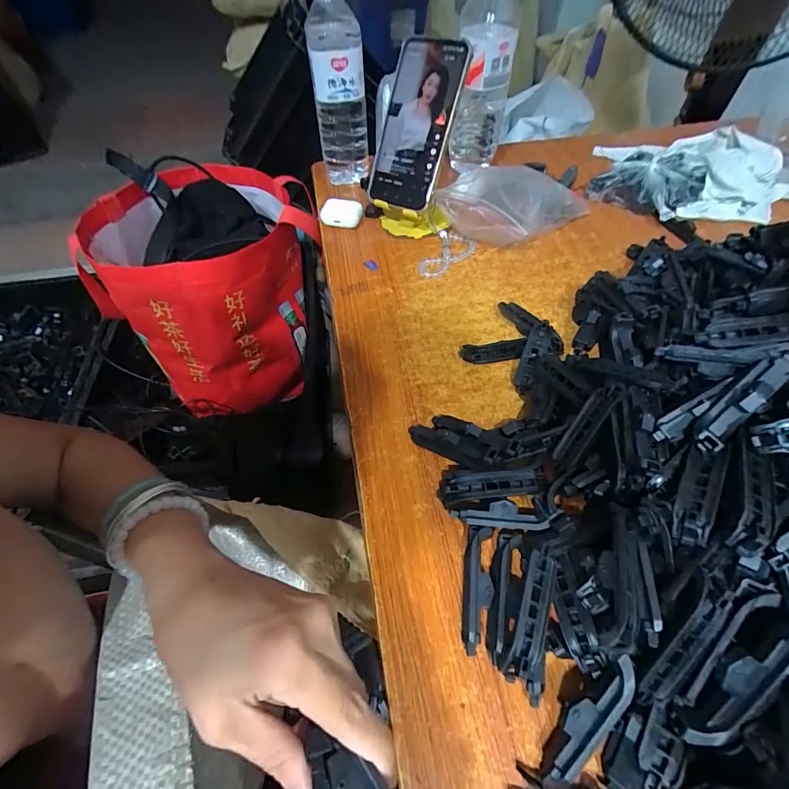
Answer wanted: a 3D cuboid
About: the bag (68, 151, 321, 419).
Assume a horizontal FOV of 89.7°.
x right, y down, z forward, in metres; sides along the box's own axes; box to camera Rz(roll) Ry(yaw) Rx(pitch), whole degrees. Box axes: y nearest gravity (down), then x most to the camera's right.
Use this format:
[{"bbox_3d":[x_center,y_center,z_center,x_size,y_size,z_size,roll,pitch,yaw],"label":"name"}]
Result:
[{"bbox_3d":[-0.293,-0.172,0.669,0.308,0.292,0.291,-35,60,-22],"label":"bag"}]

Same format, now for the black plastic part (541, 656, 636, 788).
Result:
[{"bbox_3d":[0.098,0.164,0.201,0.017,0.013,0.070,40,88,28],"label":"black plastic part"}]

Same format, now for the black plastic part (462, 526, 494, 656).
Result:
[{"bbox_3d":[0.052,0.121,0.249,0.018,0.015,0.071,6,54,6],"label":"black plastic part"}]

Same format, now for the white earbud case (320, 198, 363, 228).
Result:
[{"bbox_3d":[-0.064,-0.224,0.495,0.047,0.026,0.037,9,55,8],"label":"white earbud case"}]

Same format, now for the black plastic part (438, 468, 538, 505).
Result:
[{"bbox_3d":[0.068,0.067,0.287,0.069,0.016,0.019,-6,54,-3],"label":"black plastic part"}]

